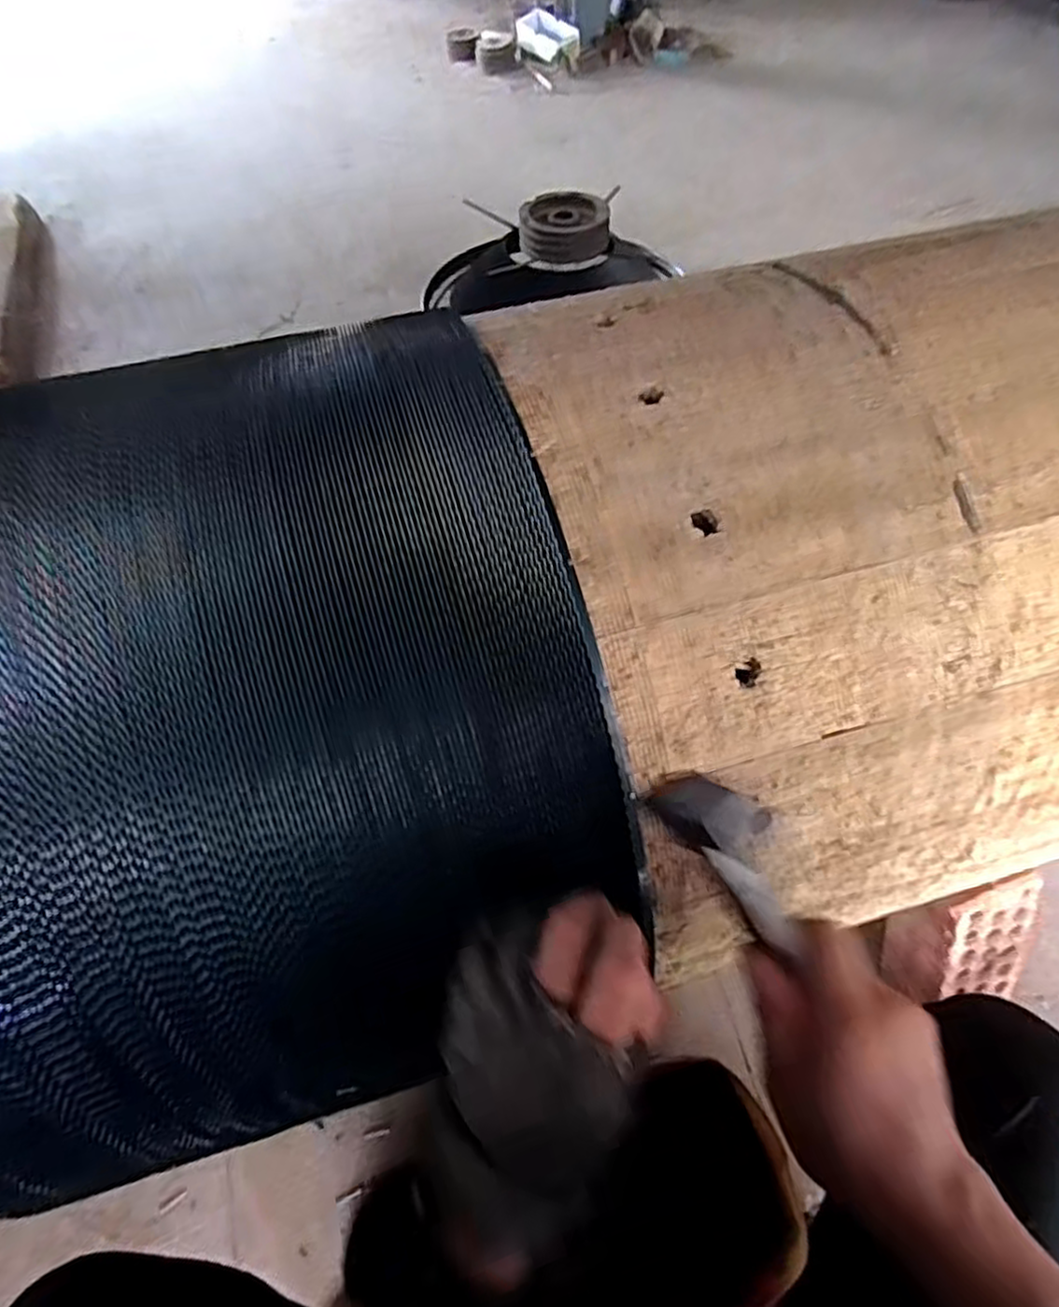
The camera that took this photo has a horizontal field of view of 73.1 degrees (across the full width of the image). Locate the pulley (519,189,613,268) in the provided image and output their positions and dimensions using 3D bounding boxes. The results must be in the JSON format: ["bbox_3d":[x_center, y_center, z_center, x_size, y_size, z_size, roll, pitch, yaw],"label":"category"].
[{"bbox_3d":[0.081,-0.946,1.582,0.195,0.095,0.202,4,49,2],"label":"pulley"}]

